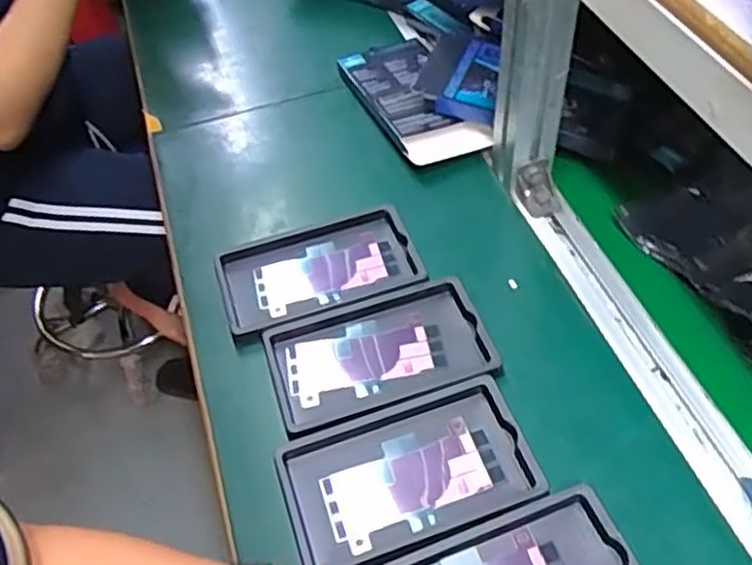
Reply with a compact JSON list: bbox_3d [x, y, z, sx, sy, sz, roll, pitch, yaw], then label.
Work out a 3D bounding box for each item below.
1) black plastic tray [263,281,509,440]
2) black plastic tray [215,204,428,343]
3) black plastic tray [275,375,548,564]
[{"bbox_3d":[0.003,0.051,0.536,0.159,0.013,0.098,-15,52,-10],"label":"black plastic tray"},{"bbox_3d":[-0.048,-0.011,0.591,0.156,0.015,0.092,-16,52,-11],"label":"black plastic tray"},{"bbox_3d":[0.021,0.126,0.473,0.157,0.013,0.094,-17,52,-11],"label":"black plastic tray"}]

